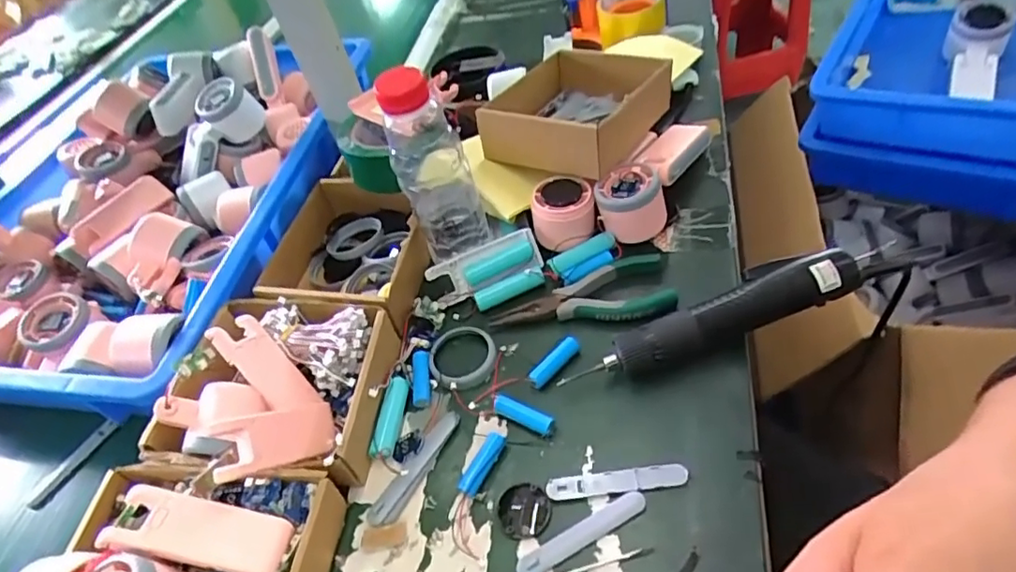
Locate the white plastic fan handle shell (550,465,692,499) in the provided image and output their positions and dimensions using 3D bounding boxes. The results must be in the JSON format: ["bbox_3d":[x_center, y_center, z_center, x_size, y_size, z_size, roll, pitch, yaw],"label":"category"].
[{"bbox_3d":[0.075,0.135,0.407,0.094,0.010,0.015,-5,47,1],"label":"white plastic fan handle shell"}]

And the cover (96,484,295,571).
[{"bbox_3d":[-0.188,0.151,0.362,0.101,0.010,0.040,19,35,-11],"label":"cover"}]

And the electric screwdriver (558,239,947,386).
[{"bbox_3d":[0.179,0.023,0.461,0.281,0.065,0.046,-13,48,-6],"label":"electric screwdriver"}]

